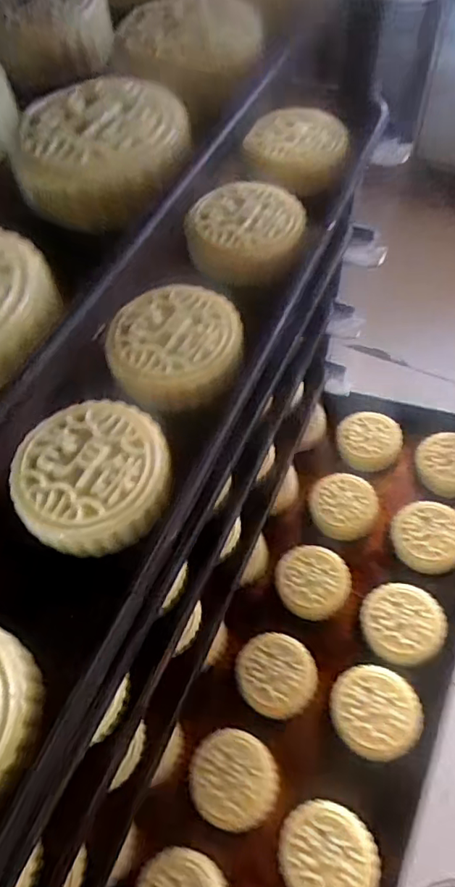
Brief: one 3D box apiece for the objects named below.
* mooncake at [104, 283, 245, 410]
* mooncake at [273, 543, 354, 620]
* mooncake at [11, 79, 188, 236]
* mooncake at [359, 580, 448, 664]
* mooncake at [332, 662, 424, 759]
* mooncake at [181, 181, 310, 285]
[{"bbox_3d":[-0.028,-0.052,0.286,0.068,0.021,0.066,-2,59,3],"label":"mooncake"},{"bbox_3d":[0.086,0.140,0.550,0.068,0.024,0.075,-33,63,-15],"label":"mooncake"},{"bbox_3d":[-0.049,-0.118,0.217,0.066,0.024,0.065,0,60,4],"label":"mooncake"},{"bbox_3d":[0.163,0.167,0.503,0.071,0.021,0.069,-2,59,3],"label":"mooncake"},{"bbox_3d":[0.127,0.230,0.464,0.071,0.019,0.071,-2,59,3],"label":"mooncake"},{"bbox_3d":[0.010,-0.130,0.334,0.069,0.027,0.069,-2,59,3],"label":"mooncake"}]

